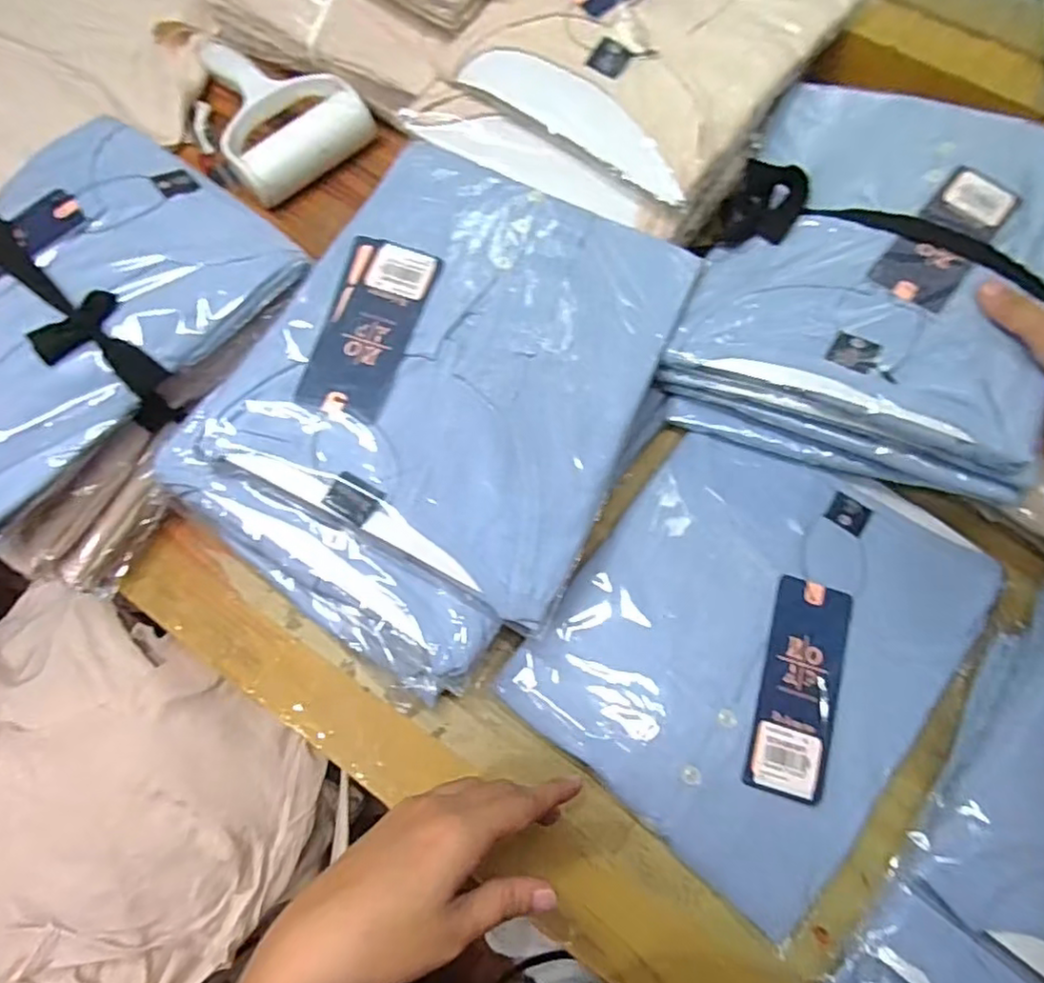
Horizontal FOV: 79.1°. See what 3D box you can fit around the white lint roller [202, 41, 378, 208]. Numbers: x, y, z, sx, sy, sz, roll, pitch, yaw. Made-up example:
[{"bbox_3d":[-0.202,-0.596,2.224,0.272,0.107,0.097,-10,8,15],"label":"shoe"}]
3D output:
[{"bbox_3d":[-0.215,-0.327,0.531,0.115,0.038,0.169,-37,75,-10],"label":"white lint roller"}]

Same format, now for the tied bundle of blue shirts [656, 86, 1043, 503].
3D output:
[{"bbox_3d":[0.234,-0.147,0.412,0.212,0.072,0.268,22,74,8],"label":"tied bundle of blue shirts"}]

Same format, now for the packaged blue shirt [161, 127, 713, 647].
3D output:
[{"bbox_3d":[-0.033,-0.086,0.369,0.217,0.028,0.257,23,74,8],"label":"packaged blue shirt"}]

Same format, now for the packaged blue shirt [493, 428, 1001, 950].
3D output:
[{"bbox_3d":[0.143,0.086,0.380,0.211,0.030,0.247,36,76,12],"label":"packaged blue shirt"}]

